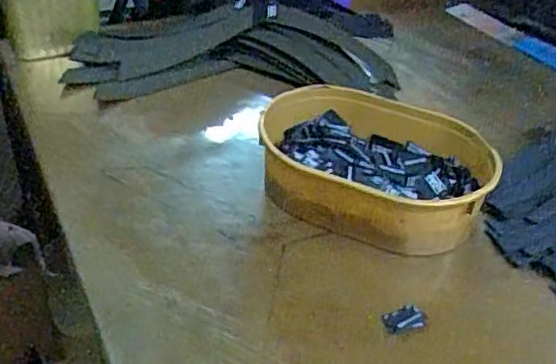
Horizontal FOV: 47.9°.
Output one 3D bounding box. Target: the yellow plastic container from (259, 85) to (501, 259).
[{"bbox_3d":[0.076,-0.010,0.514,0.186,0.068,0.135,16,40,16],"label":"yellow plastic container"}]

